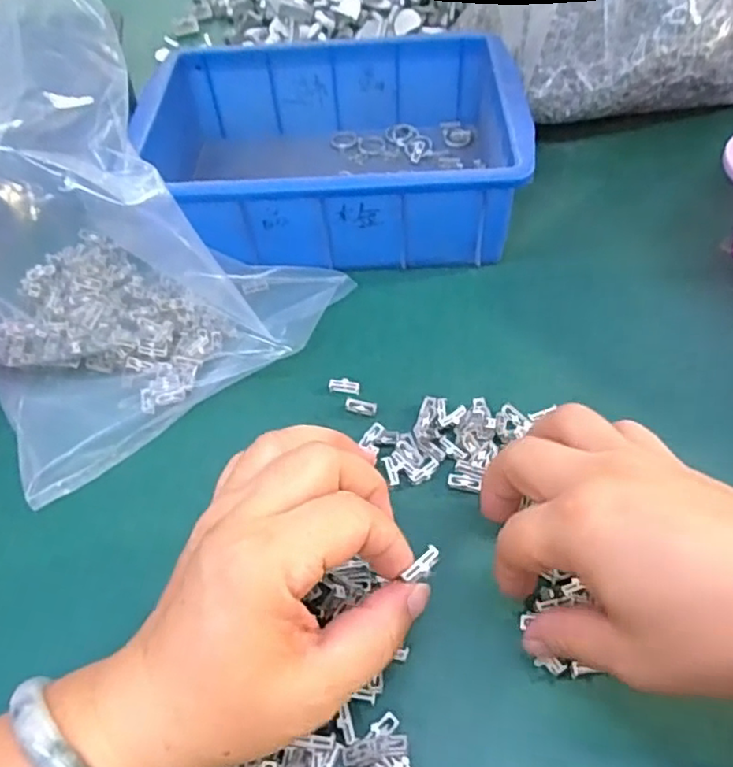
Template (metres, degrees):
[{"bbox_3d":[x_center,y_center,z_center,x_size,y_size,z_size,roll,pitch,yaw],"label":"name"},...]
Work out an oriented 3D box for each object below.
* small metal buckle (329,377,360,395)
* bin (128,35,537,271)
[{"bbox_3d":[-0.012,0.001,0.344,0.016,0.006,0.007,6,53,5],"label":"small metal buckle"},{"bbox_3d":[-0.024,-0.160,0.424,0.234,0.075,0.173,-2,53,1],"label":"bin"}]

